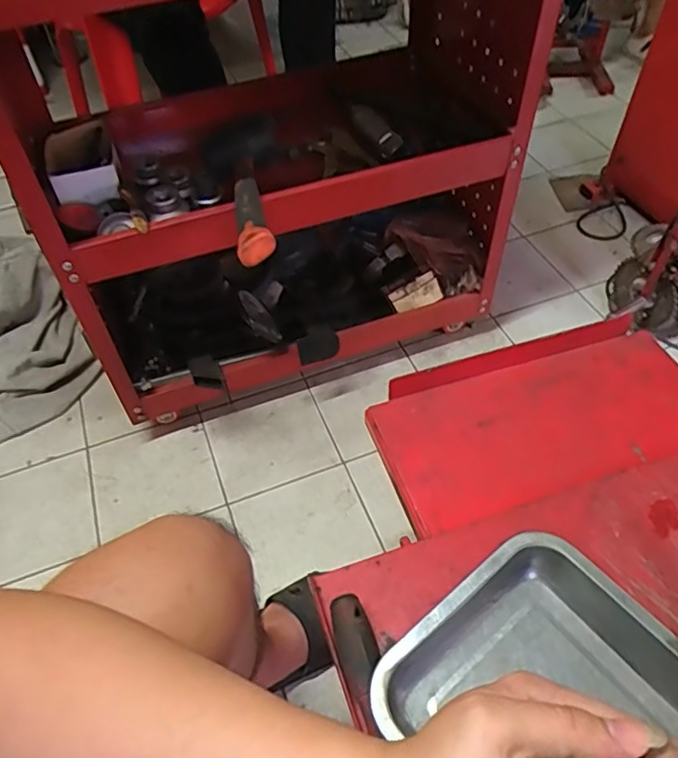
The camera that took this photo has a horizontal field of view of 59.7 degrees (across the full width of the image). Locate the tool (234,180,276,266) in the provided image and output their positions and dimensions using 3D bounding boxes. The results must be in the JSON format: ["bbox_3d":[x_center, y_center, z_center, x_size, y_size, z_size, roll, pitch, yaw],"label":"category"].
[{"bbox_3d":[-0.103,-0.193,0.708,0.042,0.032,0.160,-8,51,-4],"label":"tool"}]

